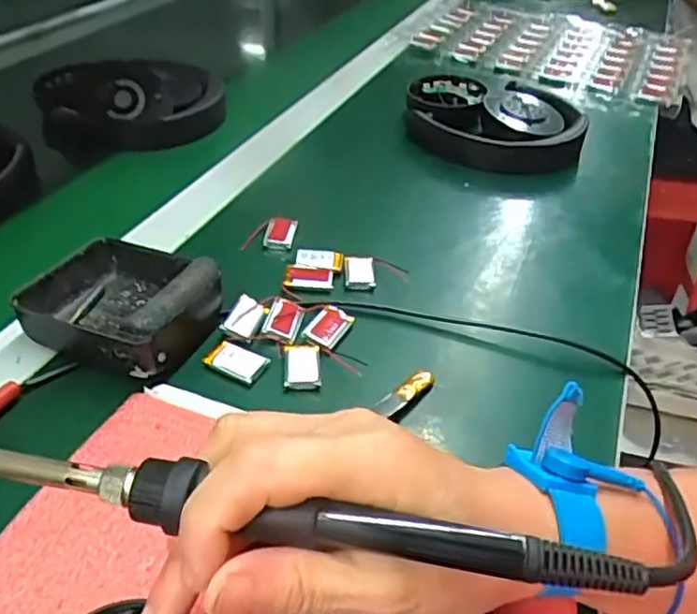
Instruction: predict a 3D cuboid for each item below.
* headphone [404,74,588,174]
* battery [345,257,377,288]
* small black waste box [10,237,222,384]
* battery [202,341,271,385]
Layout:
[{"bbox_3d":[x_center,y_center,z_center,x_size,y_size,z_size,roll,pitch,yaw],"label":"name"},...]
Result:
[{"bbox_3d":[0.142,-0.186,0.640,0.164,0.033,0.162,10,40,8],"label":"headphone"},{"bbox_3d":[0.009,-0.024,0.437,0.019,0.004,0.032,5,39,-1],"label":"battery"},{"bbox_3d":[-0.126,-0.006,0.369,0.101,0.037,0.086,18,41,15],"label":"small black waste box"},{"bbox_3d":[-0.063,0.030,0.362,0.033,0.006,0.020,19,41,15],"label":"battery"}]

